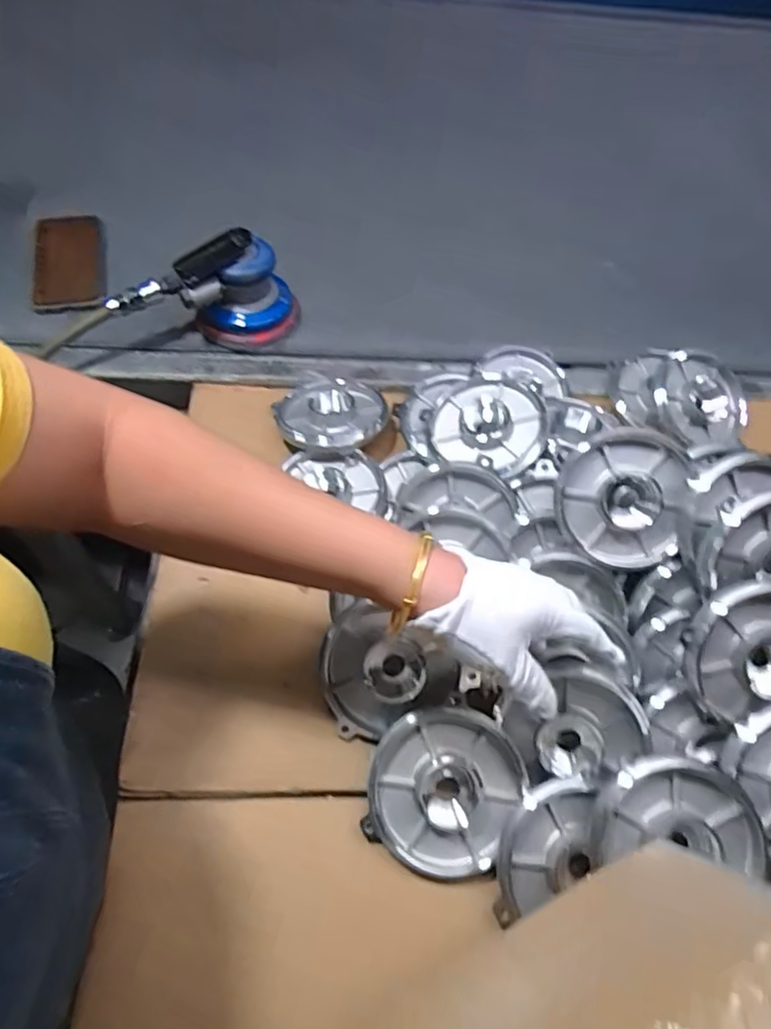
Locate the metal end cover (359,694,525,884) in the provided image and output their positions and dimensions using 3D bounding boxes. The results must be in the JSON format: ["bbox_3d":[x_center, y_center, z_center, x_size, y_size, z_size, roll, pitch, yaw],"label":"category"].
[{"bbox_3d":[0.040,0.194,0.443,0.103,0.027,0.112,30,78,6],"label":"metal end cover"}]

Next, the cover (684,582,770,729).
[{"bbox_3d":[0.277,0.097,0.446,0.105,0.038,0.092,-20,88,7],"label":"cover"}]

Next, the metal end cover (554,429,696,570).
[{"bbox_3d":[0.196,-0.013,0.506,0.099,0.043,0.107,13,97,9],"label":"metal end cover"}]

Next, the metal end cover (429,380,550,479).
[{"bbox_3d":[0.096,-0.078,0.574,0.101,0.028,0.107,19,57,7],"label":"metal end cover"}]

